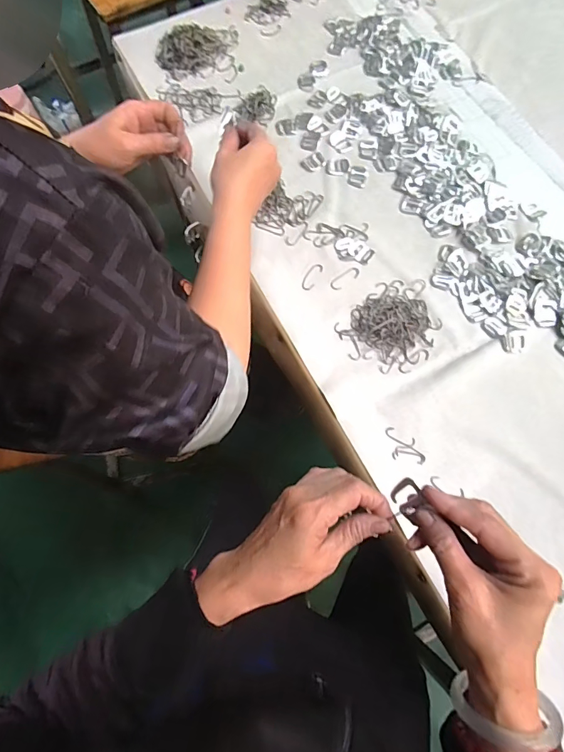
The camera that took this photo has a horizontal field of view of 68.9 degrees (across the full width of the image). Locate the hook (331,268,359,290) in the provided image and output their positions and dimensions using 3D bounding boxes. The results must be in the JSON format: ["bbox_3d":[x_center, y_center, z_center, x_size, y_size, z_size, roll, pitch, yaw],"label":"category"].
[{"bbox_3d":[0.083,-0.128,0.540,0.044,0.004,0.016,-35,73,-11],"label":"hook"}]

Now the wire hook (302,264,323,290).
[{"bbox_3d":[0.039,-0.131,0.542,0.017,0.004,0.043,26,73,11],"label":"wire hook"}]

